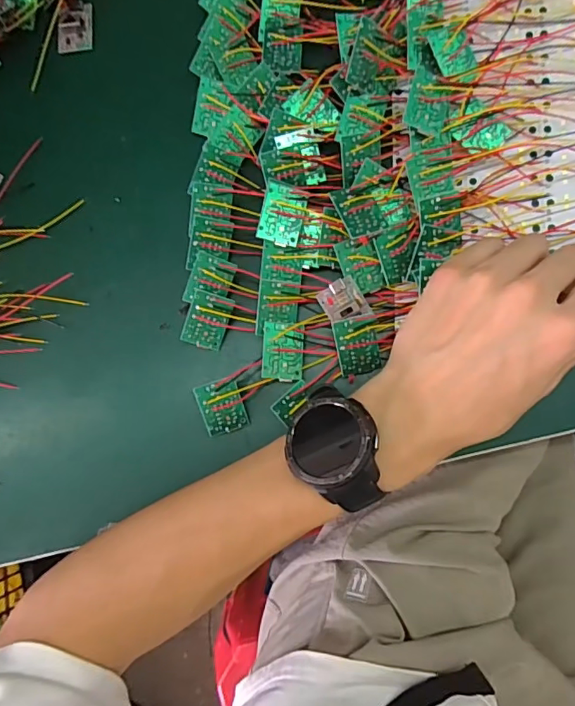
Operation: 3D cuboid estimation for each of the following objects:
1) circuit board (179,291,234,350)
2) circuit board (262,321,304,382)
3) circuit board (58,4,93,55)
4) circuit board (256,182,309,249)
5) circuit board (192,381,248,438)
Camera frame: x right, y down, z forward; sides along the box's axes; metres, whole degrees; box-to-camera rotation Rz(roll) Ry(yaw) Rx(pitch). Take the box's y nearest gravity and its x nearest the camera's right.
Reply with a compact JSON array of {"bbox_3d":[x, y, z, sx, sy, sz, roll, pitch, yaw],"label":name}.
[{"bbox_3d":[-0.052,-0.021,0.322,0.026,0.004,0.035,16,105,-16],"label":"circuit board"},{"bbox_3d":[-0.002,-0.001,0.311,0.026,0.004,0.035,4,87,-16],"label":"circuit board"},{"bbox_3d":[-0.155,-0.238,0.363,0.024,0.010,0.038,-1,85,7],"label":"circuit board"},{"bbox_3d":[-0.003,-0.085,0.307,0.026,0.004,0.036,14,89,-6],"label":"circuit board"},{"bbox_3d":[-0.041,0.035,0.313,0.027,0.004,0.034,-18,110,-8],"label":"circuit board"}]

